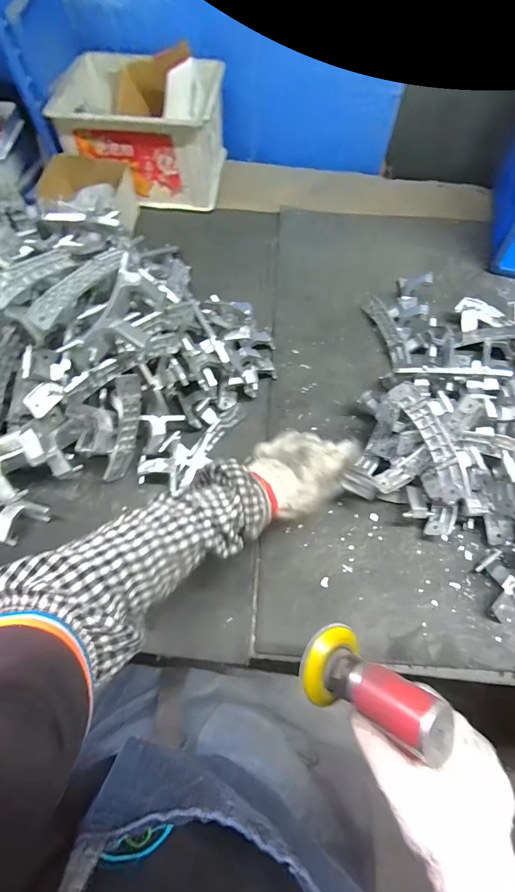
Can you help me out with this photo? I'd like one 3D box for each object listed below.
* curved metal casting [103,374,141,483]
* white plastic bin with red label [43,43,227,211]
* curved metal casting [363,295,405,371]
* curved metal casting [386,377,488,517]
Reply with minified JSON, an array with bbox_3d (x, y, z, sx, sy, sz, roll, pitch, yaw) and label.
[{"bbox_3d":[-0.173,-0.020,0.485,0.024,0.152,0.033,23,28,9],"label":"curved metal casting"},{"bbox_3d":[-0.217,-0.635,0.739,0.283,0.172,0.239,3,67,1],"label":"white plastic bin with red label"},{"bbox_3d":[0.215,-0.189,0.624,0.023,0.028,0.137,-14,68,-6],"label":"curved metal casting"},{"bbox_3d":[0.215,-0.005,0.469,0.039,0.047,0.163,-16,68,-7],"label":"curved metal casting"}]

